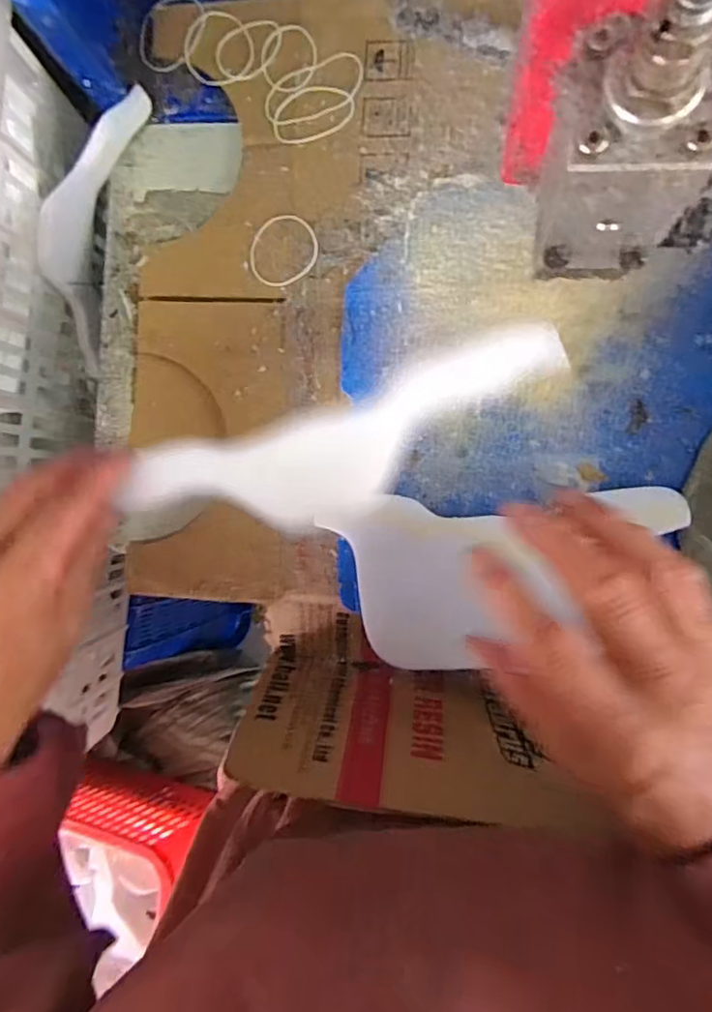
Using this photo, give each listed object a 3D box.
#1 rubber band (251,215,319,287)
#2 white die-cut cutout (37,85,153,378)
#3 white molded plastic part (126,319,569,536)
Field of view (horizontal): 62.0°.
[{"bbox_3d":[-0.059,-0.206,0.474,0.056,0.004,0.058,0,90,9],"label":"rubber band"},{"bbox_3d":[-0.238,-0.233,0.517,0.031,0.066,0.242,28,116,8],"label":"white die-cut cutout"},{"bbox_3d":[-0.005,-0.027,0.315,0.230,0.011,0.069,-17,111,6],"label":"white molded plastic part"}]

